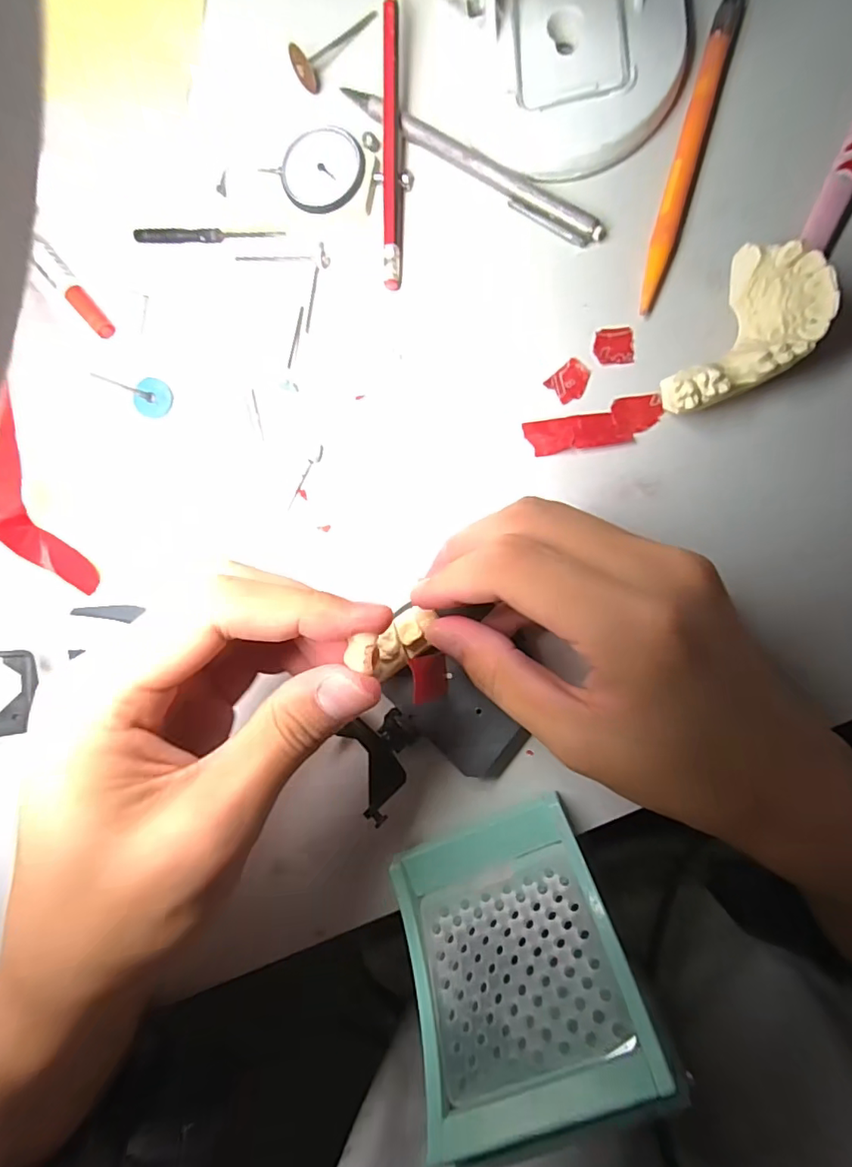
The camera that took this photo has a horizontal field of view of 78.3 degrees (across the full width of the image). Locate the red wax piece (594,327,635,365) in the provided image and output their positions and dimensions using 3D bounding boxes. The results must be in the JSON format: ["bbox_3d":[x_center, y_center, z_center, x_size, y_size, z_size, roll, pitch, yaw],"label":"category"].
[{"bbox_3d":[0.079,-0.100,0.219,0.016,0.004,0.014,-4,88,9],"label":"red wax piece"}]

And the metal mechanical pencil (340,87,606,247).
[{"bbox_3d":[0.018,-0.184,0.227,0.135,0.010,0.011,36,94,8],"label":"metal mechanical pencil"}]

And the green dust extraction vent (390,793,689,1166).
[{"bbox_3d":[0.030,0.132,0.185,0.075,0.093,0.013,-26,128,7],"label":"green dust extraction vent"}]

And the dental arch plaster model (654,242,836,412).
[{"bbox_3d":[0.120,-0.088,0.199,0.038,0.029,0.065,31,93,9],"label":"dental arch plaster model"}]

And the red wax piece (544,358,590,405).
[{"bbox_3d":[0.062,-0.087,0.222,0.018,0.004,0.015,-44,83,5],"label":"red wax piece"}]

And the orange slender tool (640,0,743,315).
[{"bbox_3d":[0.108,-0.179,0.215,0.011,0.006,0.134,15,91,9],"label":"orange slender tool"}]

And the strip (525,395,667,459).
[{"bbox_3d":[0.071,-0.066,0.220,0.056,0.004,0.018,-11,80,7],"label":"strip"}]

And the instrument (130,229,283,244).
[{"bbox_3d":[-0.105,-0.167,0.250,0.073,0.006,0.006,3,89,9],"label":"instrument"}]

